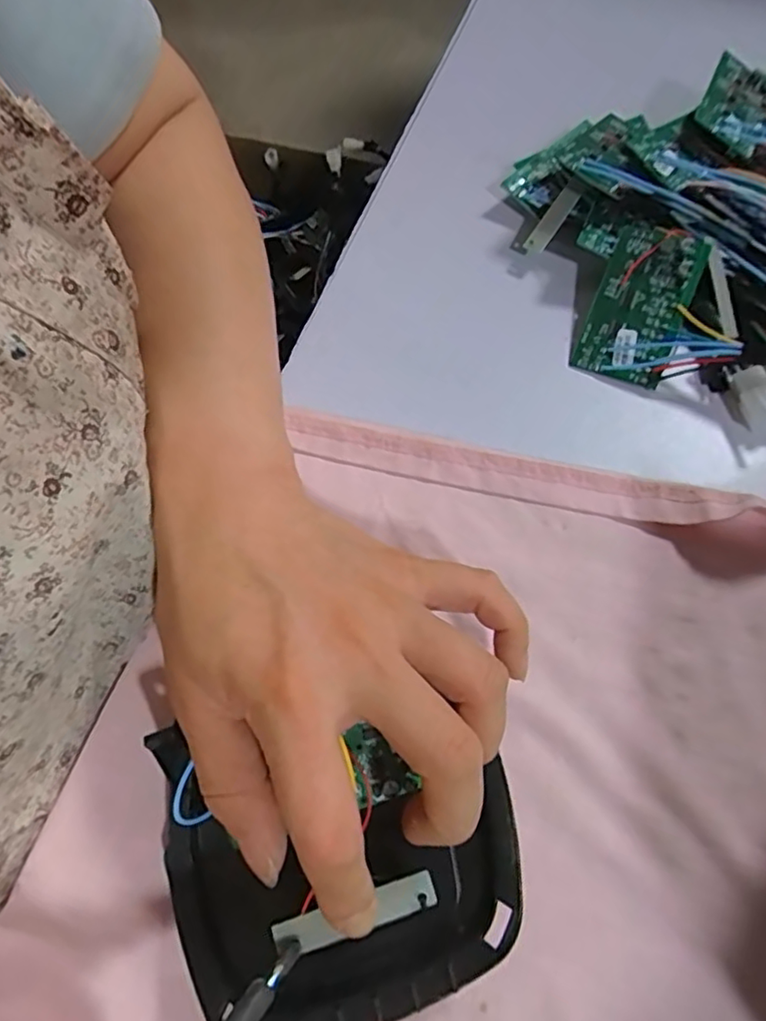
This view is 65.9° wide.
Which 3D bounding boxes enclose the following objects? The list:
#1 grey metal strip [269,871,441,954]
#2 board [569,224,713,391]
[{"bbox_3d":[-0.009,0.134,0.196,0.053,0.004,0.012,-17,83,-5],"label":"grey metal strip"},{"bbox_3d":[0.134,-0.108,0.309,0.045,0.009,0.082,20,90,16],"label":"board"}]

